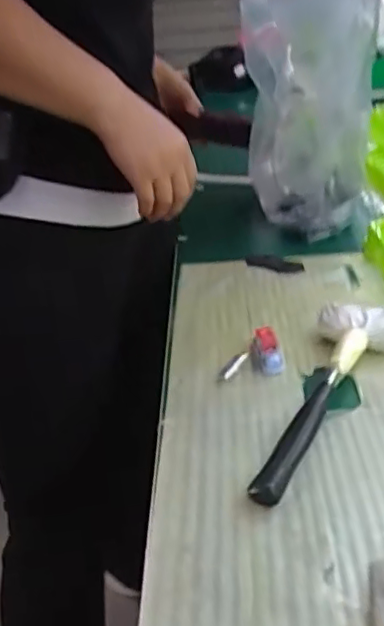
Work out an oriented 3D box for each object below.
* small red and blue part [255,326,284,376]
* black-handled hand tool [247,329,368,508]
[{"bbox_3d":[0.073,0.034,0.594,0.020,0.019,0.053,-7,41,-2],"label":"small red and blue part"},{"bbox_3d":[0.101,0.079,0.514,0.024,0.031,0.214,12,33,28],"label":"black-handled hand tool"}]

